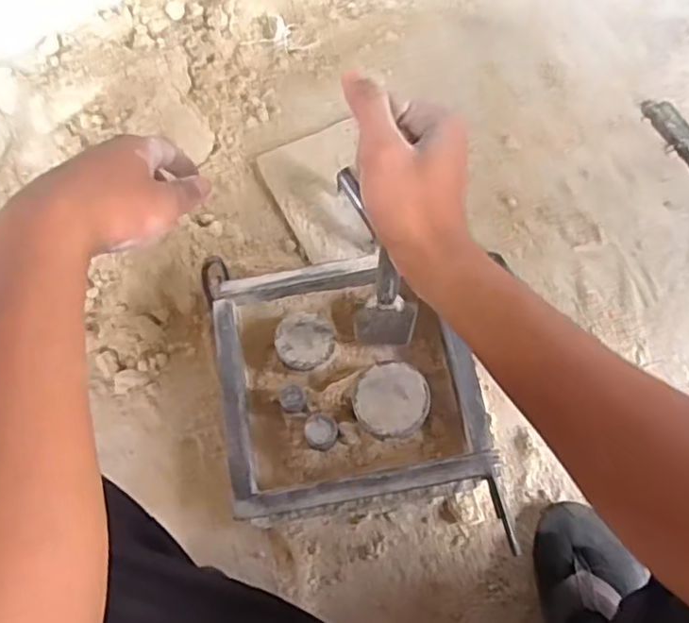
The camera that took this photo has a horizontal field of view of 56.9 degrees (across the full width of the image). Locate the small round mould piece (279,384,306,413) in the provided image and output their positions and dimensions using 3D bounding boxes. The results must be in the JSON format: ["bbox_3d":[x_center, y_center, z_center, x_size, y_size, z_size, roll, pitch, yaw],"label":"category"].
[{"bbox_3d":[-0.050,0.085,0.617,0.024,0.016,0.024,0,63,0],"label":"small round mould piece"}]

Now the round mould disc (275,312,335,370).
[{"bbox_3d":[-0.039,0.030,0.639,0.057,0.015,0.055,0,63,0],"label":"round mould disc"}]

